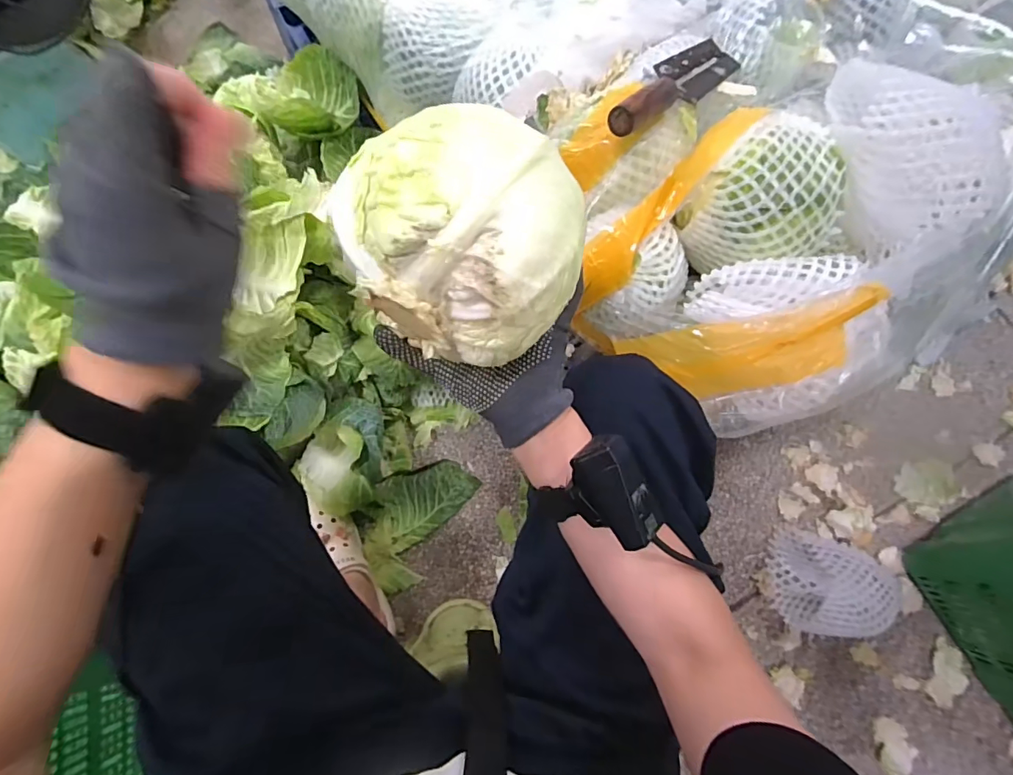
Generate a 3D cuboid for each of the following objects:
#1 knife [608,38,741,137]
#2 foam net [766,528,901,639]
[{"bbox_3d":[0.184,-0.327,0.517,0.058,0.034,0.253,38,59,11],"label":"knife"},{"bbox_3d":[0.497,0.306,0.725,0.182,0.086,0.141,20,72,5],"label":"foam net"}]

